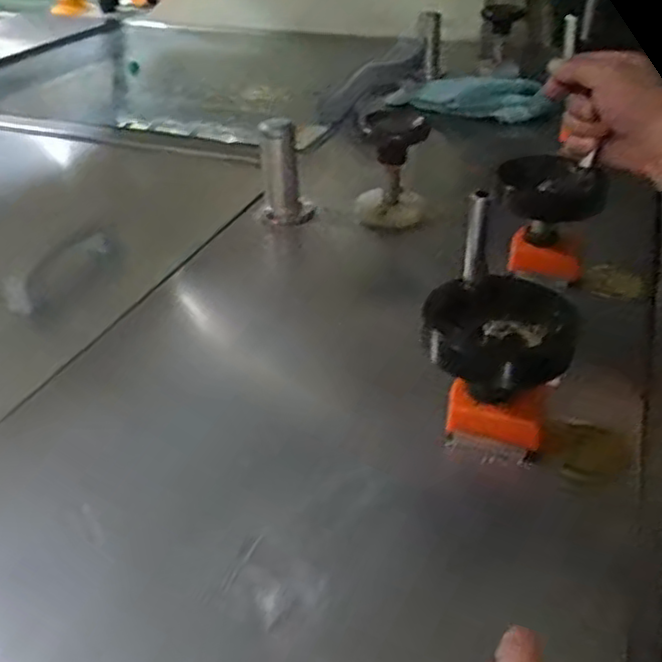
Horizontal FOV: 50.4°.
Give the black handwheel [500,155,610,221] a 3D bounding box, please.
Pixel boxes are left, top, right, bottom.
[{"bbox_3d":[0.194,-0.133,0.642,0.086,0.035,0.091,-3,35,-3],"label":"black handwheel"}]

